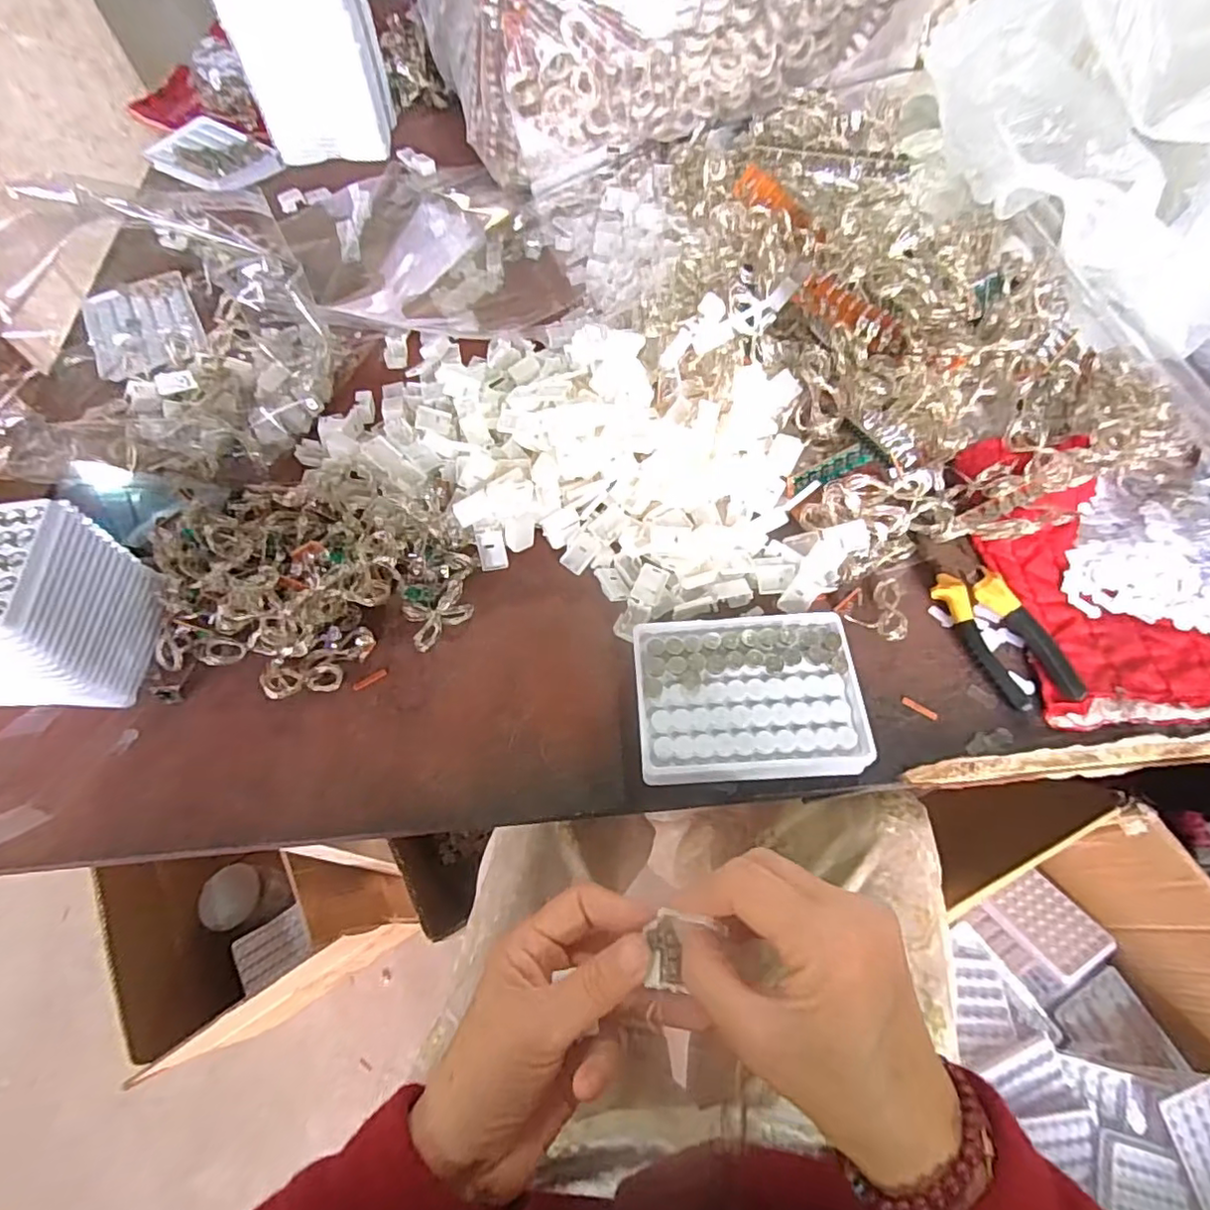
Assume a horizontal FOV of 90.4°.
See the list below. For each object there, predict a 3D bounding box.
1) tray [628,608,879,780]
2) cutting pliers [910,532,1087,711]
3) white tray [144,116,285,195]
[{"bbox_3d":[0.086,0.054,0.366,0.129,0.025,0.099,-3,63,1],"label":"tray"},{"bbox_3d":[0.253,0.005,0.392,0.048,0.018,0.126,-15,63,-5],"label":"cutting pliers"},{"bbox_3d":[-0.450,-0.520,0.693,0.144,0.017,0.098,31,68,17],"label":"white tray"}]

